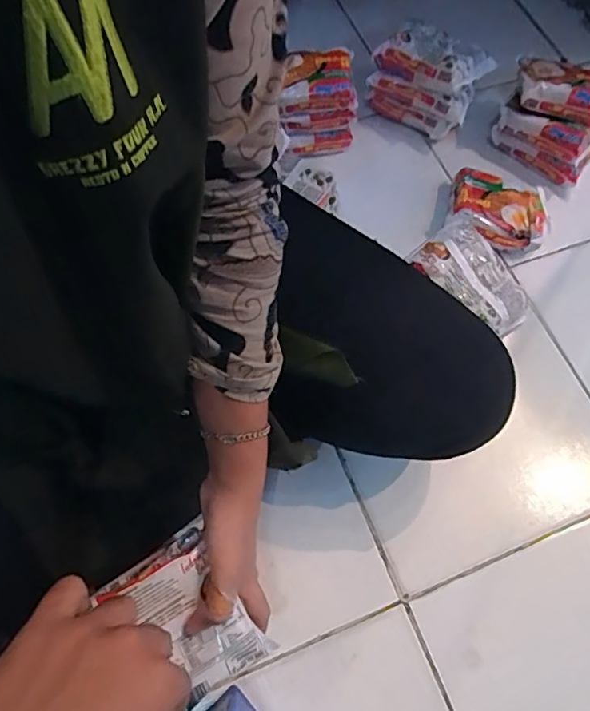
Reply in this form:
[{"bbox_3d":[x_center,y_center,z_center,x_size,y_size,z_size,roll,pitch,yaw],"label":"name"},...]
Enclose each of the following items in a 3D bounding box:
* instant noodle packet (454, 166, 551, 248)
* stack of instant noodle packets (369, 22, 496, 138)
[{"bbox_3d":[0.268,-0.186,0.718,0.124,0.049,0.102,12,65,2],"label":"instant noodle packet"},{"bbox_3d":[0.189,-0.395,0.763,0.141,0.095,0.100,26,67,8],"label":"stack of instant noodle packets"}]

